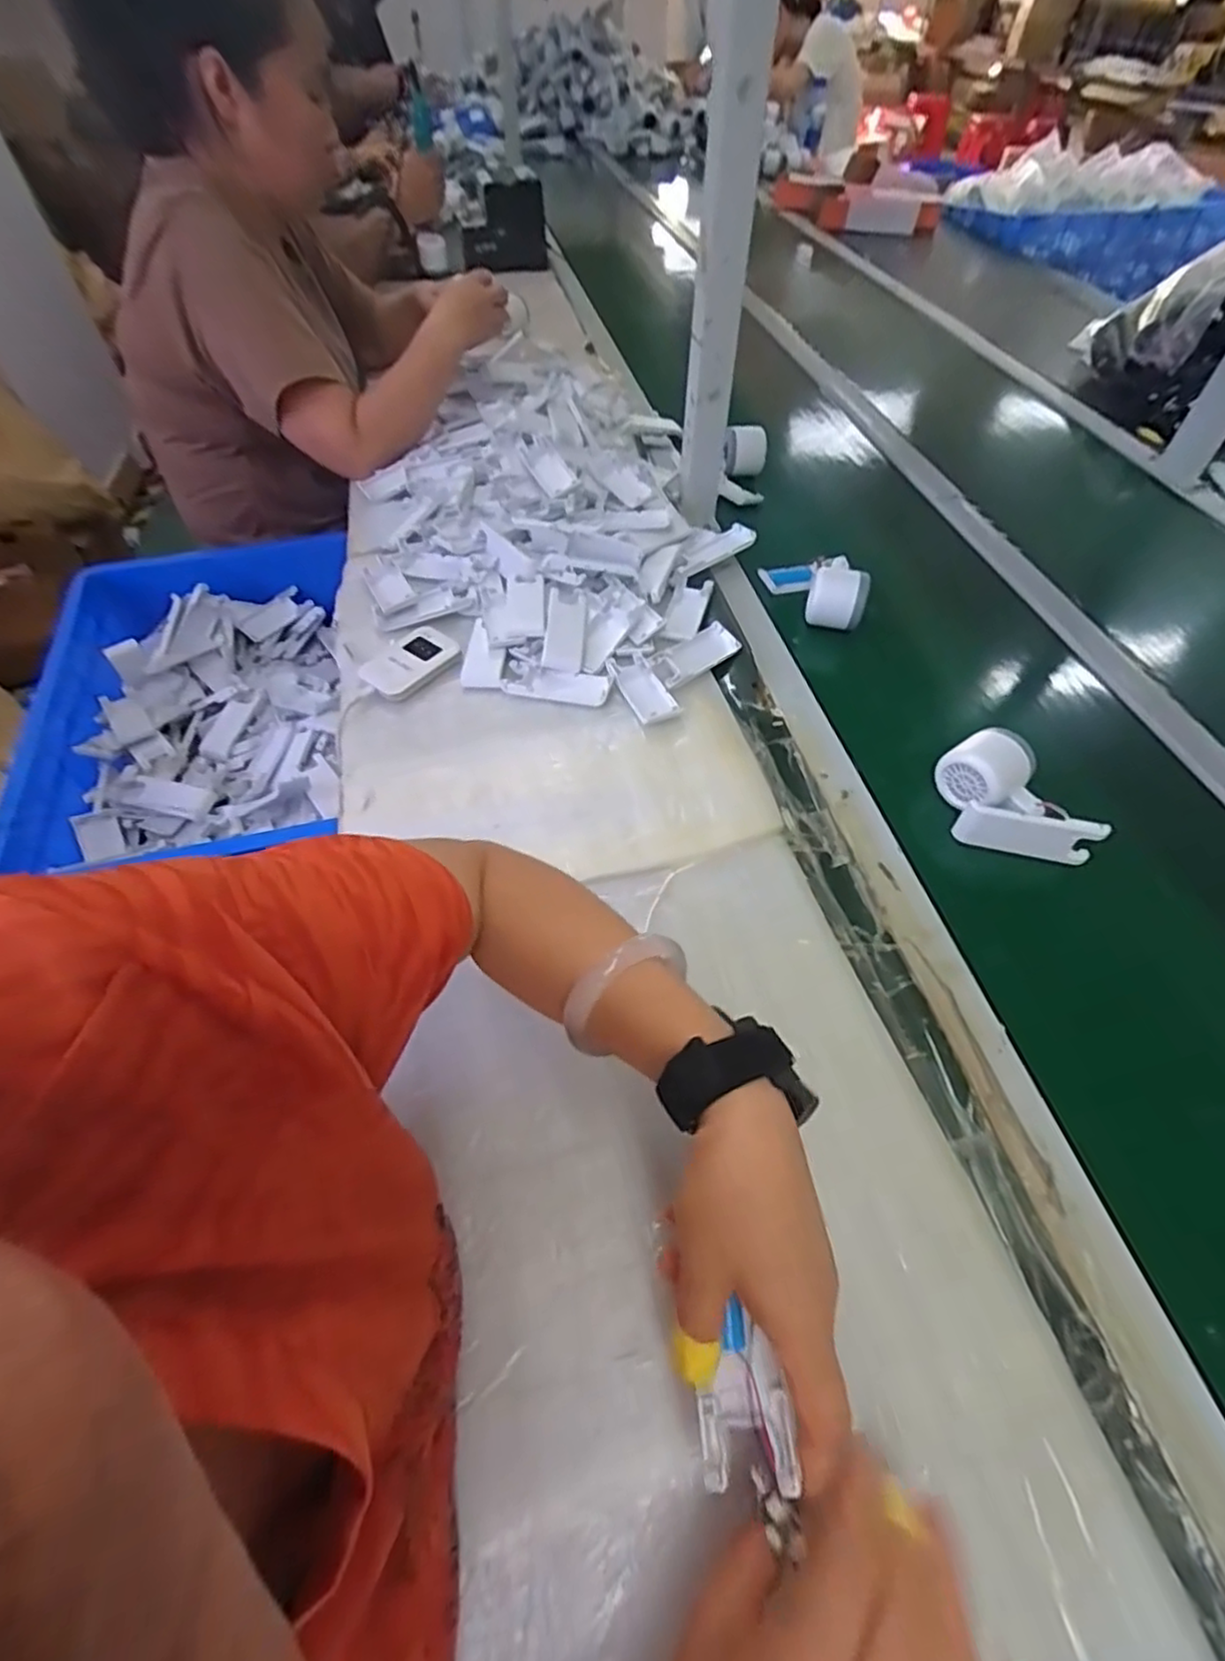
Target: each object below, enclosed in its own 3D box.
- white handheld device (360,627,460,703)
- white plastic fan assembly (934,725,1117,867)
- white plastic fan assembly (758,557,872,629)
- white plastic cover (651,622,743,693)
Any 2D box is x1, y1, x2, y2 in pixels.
[{"bbox_3d":[-0.201,-0.166,0.658,0.069,0.013,0.094,34,60,22],"label":"white handheld device"},{"bbox_3d":[0.323,-0.022,0.546,0.080,0.044,0.114,-17,55,-13],"label":"white plastic fan assembly"},{"bbox_3d":[0.223,-0.271,0.728,0.072,0.060,0.126,-13,54,-12],"label":"white plastic fan assembly"},{"bbox_3d":[0.079,-0.173,0.658,0.101,0.010,0.039,-36,62,-25],"label":"white plastic cover"}]

